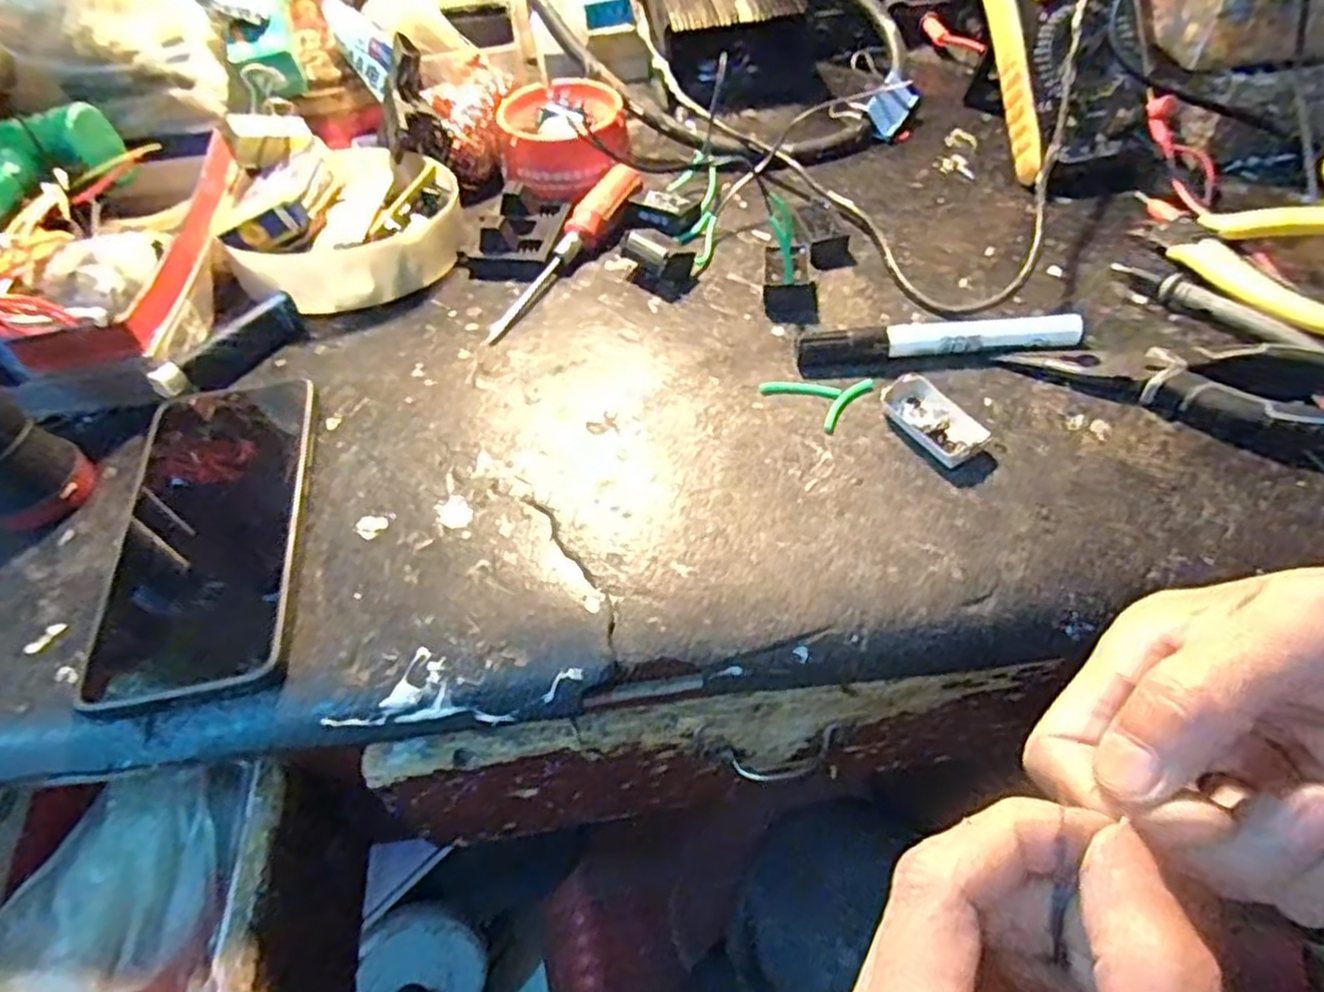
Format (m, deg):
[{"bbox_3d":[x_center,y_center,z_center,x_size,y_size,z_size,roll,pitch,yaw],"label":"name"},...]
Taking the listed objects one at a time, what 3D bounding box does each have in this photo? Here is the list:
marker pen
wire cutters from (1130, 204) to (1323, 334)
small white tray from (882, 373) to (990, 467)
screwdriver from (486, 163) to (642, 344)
[{"bbox_3d":[0.137,-0.078,0.384,0.138,0.017,0.017,-4,52,1],"label":"marker pen"},{"bbox_3d":[0.303,-0.127,0.397,0.081,0.013,0.114,-47,45,-11],"label":"wire cutters"},{"bbox_3d":[0.125,-0.035,0.356,0.025,0.011,0.051,-29,56,-18],"label":"small white tray"},{"bbox_3d":[-0.056,-0.144,0.444,0.021,0.020,0.150,23,57,20],"label":"screwdriver"}]

